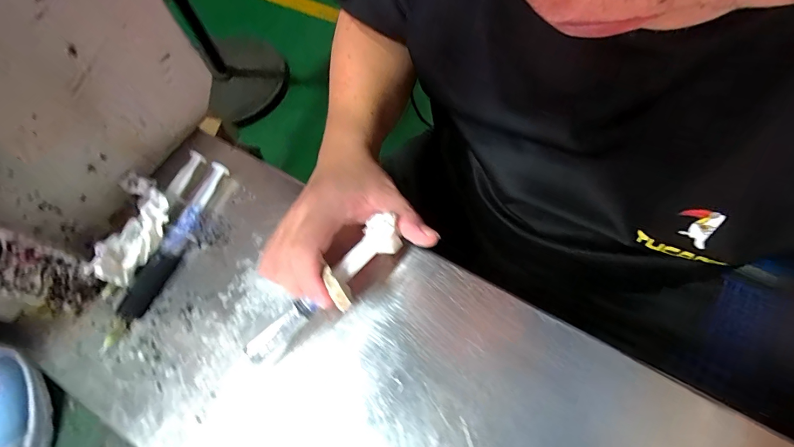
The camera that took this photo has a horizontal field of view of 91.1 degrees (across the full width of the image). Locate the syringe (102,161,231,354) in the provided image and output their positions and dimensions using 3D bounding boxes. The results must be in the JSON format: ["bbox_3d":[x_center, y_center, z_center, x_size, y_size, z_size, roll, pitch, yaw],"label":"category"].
[{"bbox_3d":[-0.192,0.022,0.332,0.017,0.022,0.167,22,69,13],"label":"syringe"}]

